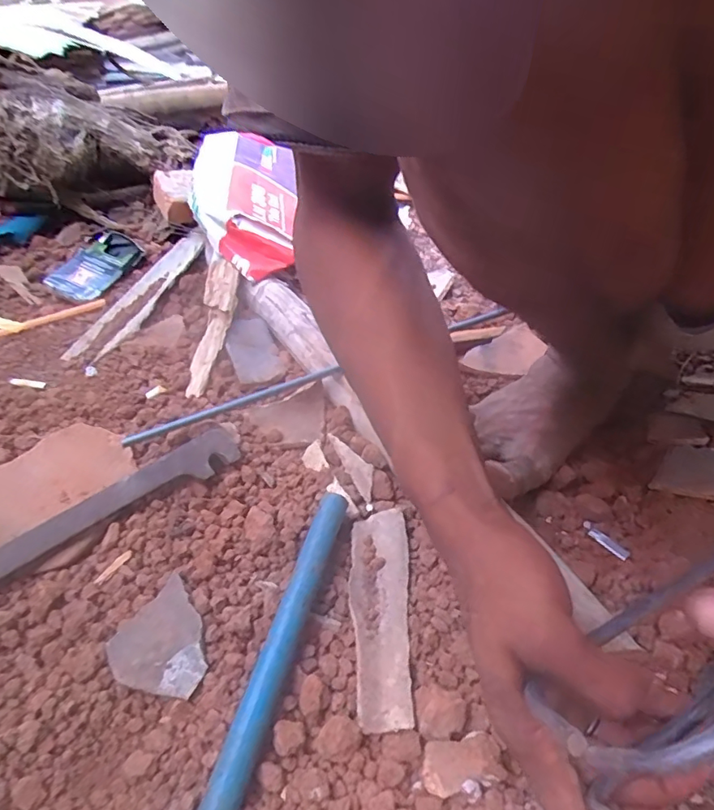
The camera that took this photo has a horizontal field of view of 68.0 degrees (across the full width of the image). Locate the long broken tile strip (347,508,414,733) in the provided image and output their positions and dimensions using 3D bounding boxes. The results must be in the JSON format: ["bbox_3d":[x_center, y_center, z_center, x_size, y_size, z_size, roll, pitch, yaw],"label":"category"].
[{"bbox_3d":[0.014,0.132,0.352,0.039,0.006,0.144,2,43,2],"label":"long broken tile strip"}]

